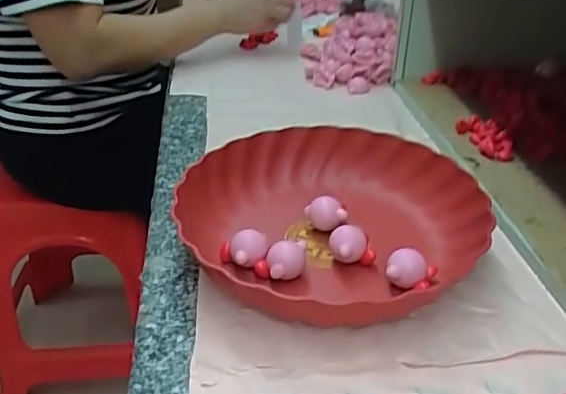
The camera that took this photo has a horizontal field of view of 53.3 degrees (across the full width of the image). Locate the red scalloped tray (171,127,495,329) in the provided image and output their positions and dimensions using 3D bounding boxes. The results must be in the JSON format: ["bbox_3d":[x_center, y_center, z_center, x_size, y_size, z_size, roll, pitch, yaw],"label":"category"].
[{"bbox_3d":[0.038,0.013,0.460,0.238,0.044,0.233,-20,37,-27],"label":"red scalloped tray"}]

